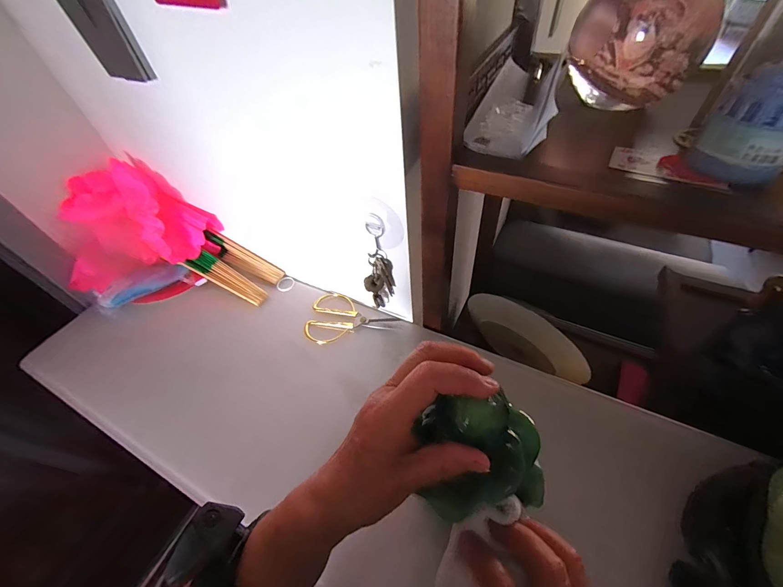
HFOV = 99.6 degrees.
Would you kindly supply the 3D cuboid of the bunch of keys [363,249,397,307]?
[{"bbox_3d":[-0.017,-0.016,0.481,0.042,0.109,0.021,-18,51,-9],"label":"bunch of keys"}]

